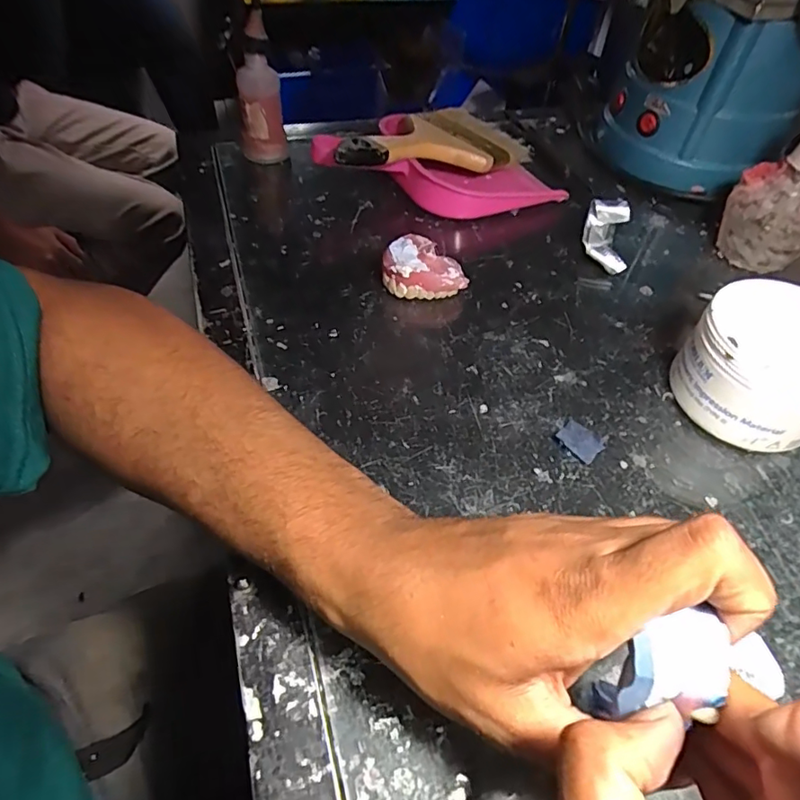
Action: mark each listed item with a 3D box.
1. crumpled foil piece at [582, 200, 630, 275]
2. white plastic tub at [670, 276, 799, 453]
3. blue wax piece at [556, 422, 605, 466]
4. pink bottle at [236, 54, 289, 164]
[{"bbox_3d":[0.168,-0.133,0.439,0.033,0.029,0.072,13,51,6],"label":"crumpled foil piece"},{"bbox_3d":[0.218,-0.019,0.321,0.078,0.073,0.088,-24,57,-22],"label":"white plastic tub"},{"bbox_3d":[0.107,0.024,0.320,0.020,0.004,0.026,-29,59,-25],"label":"blue wax piece"},{"bbox_3d":[-0.125,-0.258,0.484,0.038,0.082,0.035,-9,52,-11],"label":"pink bottle"}]

